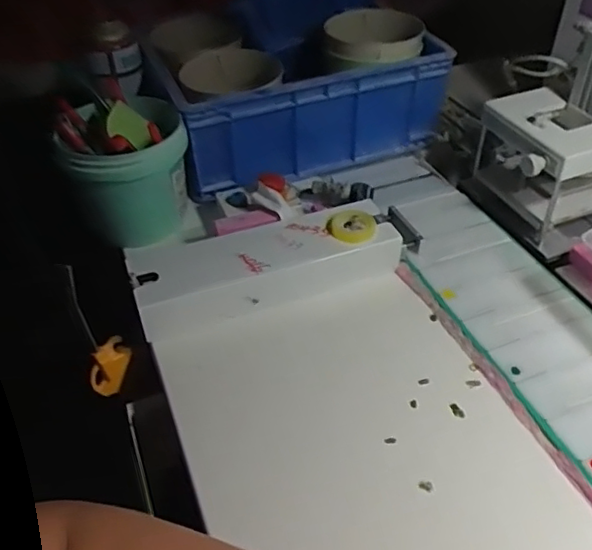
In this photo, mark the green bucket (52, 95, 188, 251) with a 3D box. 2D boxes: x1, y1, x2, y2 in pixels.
[{"bbox_3d":[-0.168,-0.106,0.617,0.117,0.127,0.106,-16,45,-16],"label":"green bucket"}]

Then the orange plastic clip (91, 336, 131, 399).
[{"bbox_3d":[-0.176,0.087,0.566,0.034,0.058,0.018,-1,26,-33],"label":"orange plastic clip"}]

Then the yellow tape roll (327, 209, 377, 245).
[{"bbox_3d":[0.055,-0.047,0.579,0.046,0.009,0.046,-1,42,1],"label":"yellow tape roll"}]

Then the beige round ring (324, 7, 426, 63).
[{"bbox_3d":[0.095,-0.280,0.705,0.120,0.032,0.110,-7,43,-7],"label":"beige round ring"}]

